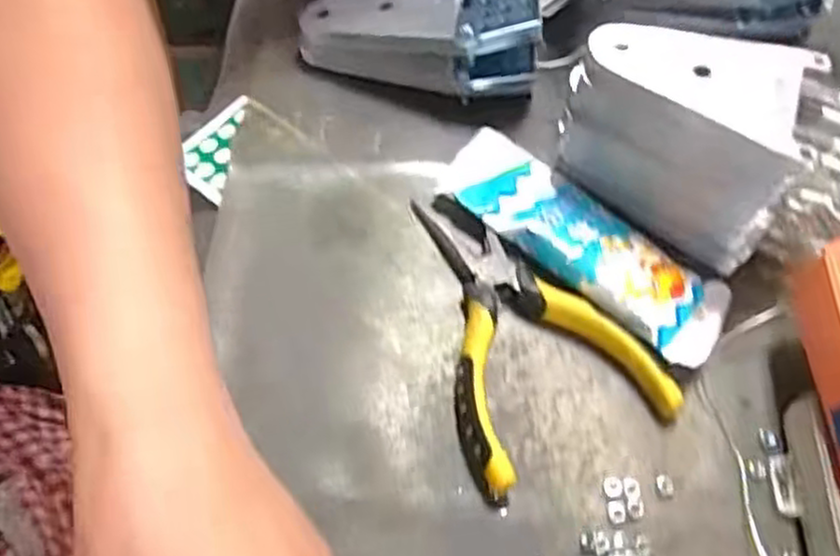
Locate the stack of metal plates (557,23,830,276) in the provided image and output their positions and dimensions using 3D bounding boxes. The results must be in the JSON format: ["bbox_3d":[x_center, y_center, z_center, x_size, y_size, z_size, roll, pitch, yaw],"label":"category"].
[{"bbox_3d":[0.122,-0.069,0.349,0.102,0.078,0.064,19,60,8],"label":"stack of metal plates"}]

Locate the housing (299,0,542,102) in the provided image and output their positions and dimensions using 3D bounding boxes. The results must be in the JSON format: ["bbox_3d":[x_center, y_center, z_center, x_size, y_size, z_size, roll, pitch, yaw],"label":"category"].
[{"bbox_3d":[-0.002,-0.148,0.413,0.130,0.052,0.082,3,60,-2],"label":"housing"}]

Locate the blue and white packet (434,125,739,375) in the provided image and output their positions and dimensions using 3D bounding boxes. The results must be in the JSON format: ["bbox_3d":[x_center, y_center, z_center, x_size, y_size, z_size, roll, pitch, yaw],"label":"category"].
[{"bbox_3d":[0.080,-0.021,0.360,0.154,0.011,0.053,36,67,19],"label":"blue and white packet"}]

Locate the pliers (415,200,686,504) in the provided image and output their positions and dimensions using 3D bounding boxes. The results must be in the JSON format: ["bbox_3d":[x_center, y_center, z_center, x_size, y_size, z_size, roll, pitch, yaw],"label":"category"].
[{"bbox_3d":[0.040,0.017,0.338,0.096,0.015,0.143,-25,64,-13],"label":"pliers"}]

